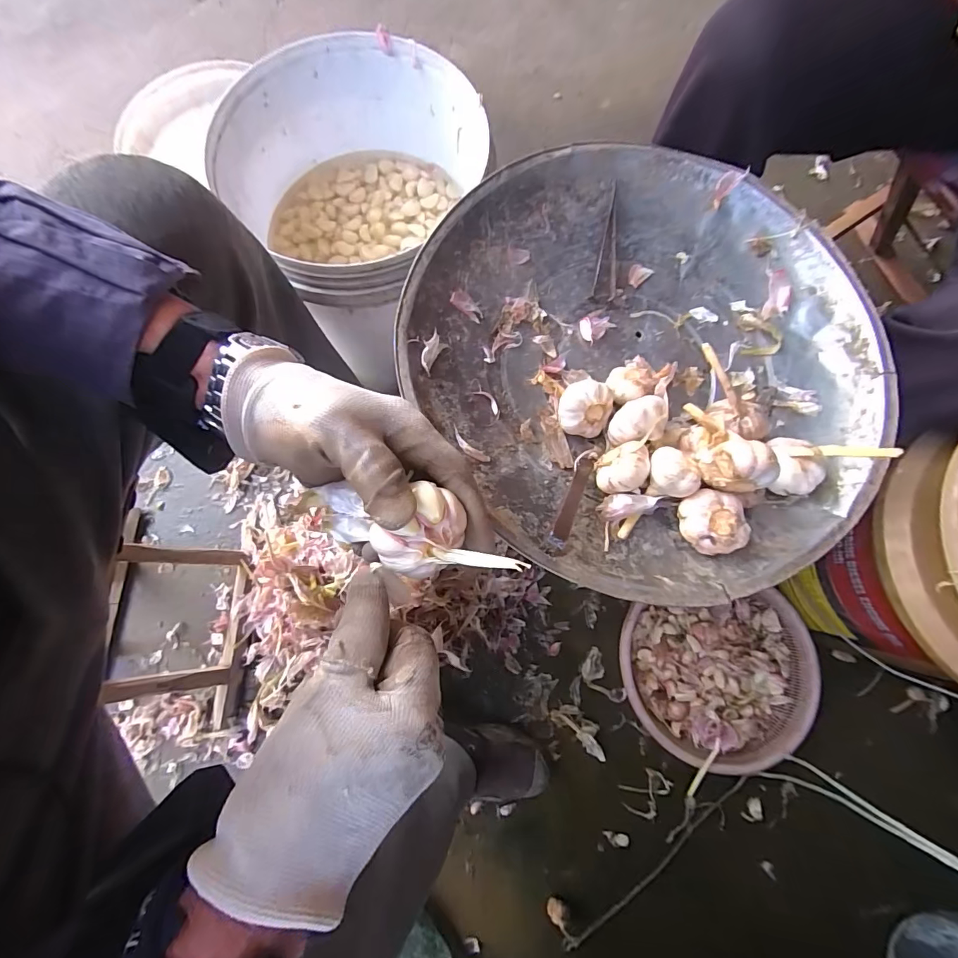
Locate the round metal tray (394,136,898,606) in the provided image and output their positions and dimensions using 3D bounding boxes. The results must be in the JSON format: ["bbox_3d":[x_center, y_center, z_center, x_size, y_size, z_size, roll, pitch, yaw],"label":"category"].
[{"bbox_3d":[0.152,-0.110,0.377,0.392,0.069,0.387,0,76,-1],"label":"round metal tray"}]

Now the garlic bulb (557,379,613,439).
[{"bbox_3d":[0.091,-0.061,0.372,0.044,0.035,0.041,0,76,-1],"label":"garlic bulb"}]

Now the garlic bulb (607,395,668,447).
[{"bbox_3d":[0.134,-0.046,0.361,0.047,0.034,0.034,-22,78,-6],"label":"garlic bulb"}]

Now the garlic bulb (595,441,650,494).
[{"bbox_3d":[0.116,-0.007,0.354,0.042,0.038,0.036,-32,79,-8],"label":"garlic bulb"}]

